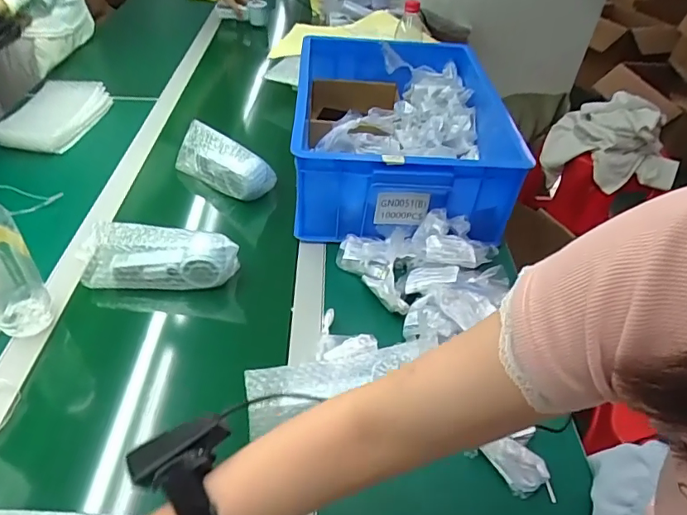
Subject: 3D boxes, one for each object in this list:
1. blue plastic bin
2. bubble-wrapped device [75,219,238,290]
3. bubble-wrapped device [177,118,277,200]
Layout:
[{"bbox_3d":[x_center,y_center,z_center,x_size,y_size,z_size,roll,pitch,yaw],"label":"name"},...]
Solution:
[{"bbox_3d":[0.110,-0.245,0.913,0.384,0.160,0.487,0,43,-3],"label":"blue plastic bin"},{"bbox_3d":[-0.254,-0.004,0.699,0.205,0.065,0.071,-1,44,-5],"label":"bubble-wrapped device"},{"bbox_3d":[-0.216,-0.169,0.882,0.190,0.078,0.067,25,48,22],"label":"bubble-wrapped device"}]

